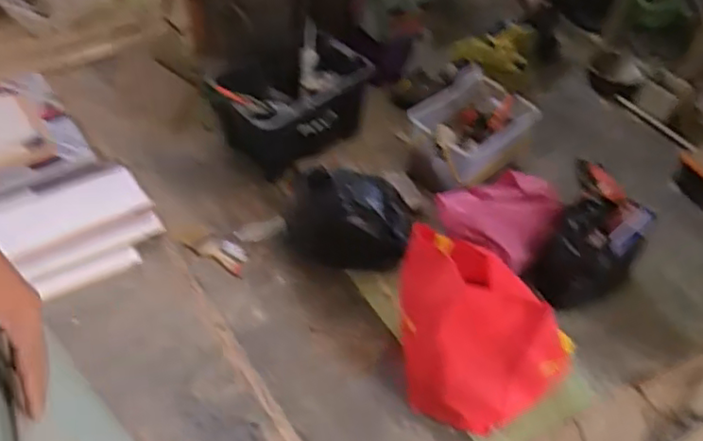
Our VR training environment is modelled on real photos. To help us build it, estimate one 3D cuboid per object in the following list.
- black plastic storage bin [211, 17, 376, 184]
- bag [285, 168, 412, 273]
[{"bbox_3d":[-0.184,-0.354,1.930,0.448,0.295,0.388,-11,52,-12],"label":"black plastic storage bin"},{"bbox_3d":[-0.004,-0.032,1.617,0.330,0.257,0.209,10,49,3],"label":"bag"}]

